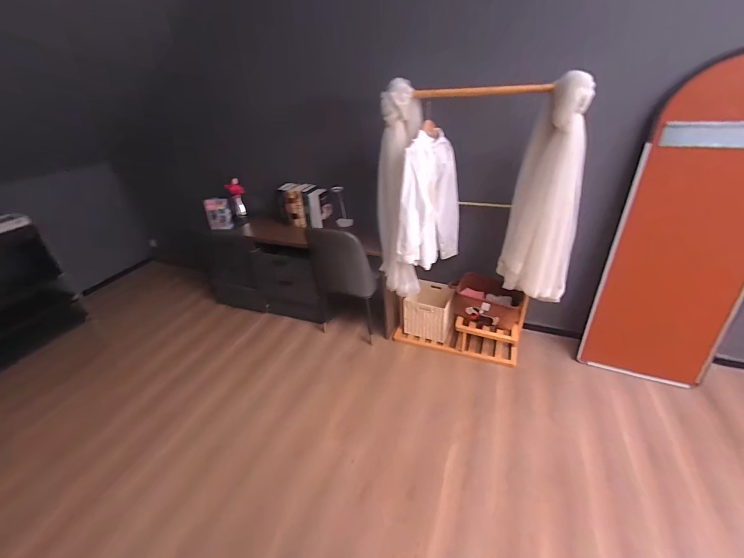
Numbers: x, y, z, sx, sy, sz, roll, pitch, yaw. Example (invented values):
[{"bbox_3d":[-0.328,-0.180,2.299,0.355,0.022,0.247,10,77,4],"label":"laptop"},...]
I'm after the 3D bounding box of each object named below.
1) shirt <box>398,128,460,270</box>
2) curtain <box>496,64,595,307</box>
[{"bbox_3d":[0.344,-0.413,1.874,0.175,0.742,0.489,17,37,30],"label":"shirt"},{"bbox_3d":[0.842,-0.370,1.555,0.352,0.975,0.278,14,36,26],"label":"curtain"}]

